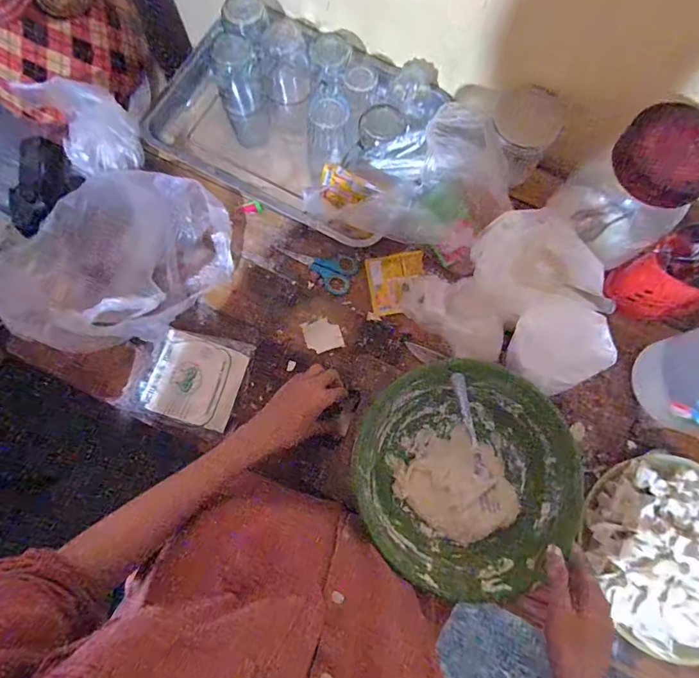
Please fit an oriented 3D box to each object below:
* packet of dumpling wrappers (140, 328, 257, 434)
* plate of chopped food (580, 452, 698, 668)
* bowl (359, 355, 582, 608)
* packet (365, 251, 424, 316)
[{"bbox_3d":[-0.192,0.047,0.552,0.105,0.040,0.115,16,78,3],"label":"packet of dumpling wrappers"},{"bbox_3d":[0.375,0.244,0.501,0.195,0.083,0.207,0,77,-1],"label":"plate of chopped food"},{"bbox_3d":[0.128,0.148,0.507,0.239,0.080,0.237,0,77,-1],"label":"bowl"},{"bbox_3d":[0.068,-0.077,0.612,0.079,0.007,0.083,-7,77,-2],"label":"packet"}]

